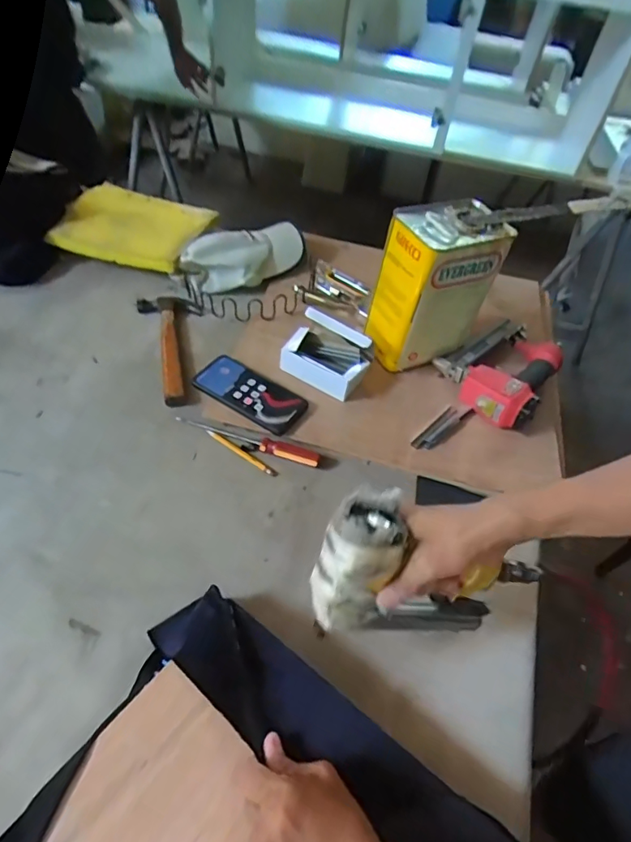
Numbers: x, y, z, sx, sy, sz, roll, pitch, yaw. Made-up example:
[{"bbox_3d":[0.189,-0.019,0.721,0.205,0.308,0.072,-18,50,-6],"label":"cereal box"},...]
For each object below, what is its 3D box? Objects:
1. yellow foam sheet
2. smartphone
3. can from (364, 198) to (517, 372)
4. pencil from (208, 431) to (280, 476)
[{"bbox_3d":[-0.358,-0.389,0.989,0.272,0.026,0.242,17,47,4],"label":"yellow foam sheet"},{"bbox_3d":[-0.095,-0.042,0.741,0.162,0.012,0.078,30,55,13],"label":"smartphone"},{"bbox_3d":[0.180,-0.200,0.786,0.161,0.233,0.114,-12,52,-18],"label":"can"},{"bbox_3d":[-0.103,0.043,0.702,0.120,0.007,0.011,32,52,18],"label":"pencil"}]

